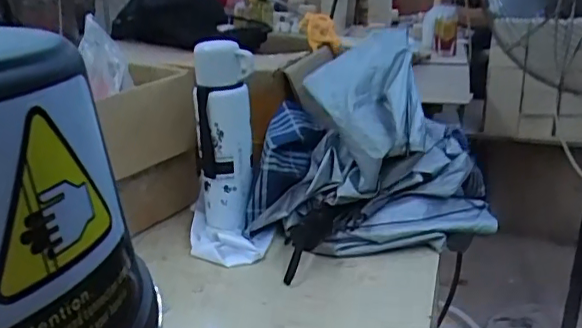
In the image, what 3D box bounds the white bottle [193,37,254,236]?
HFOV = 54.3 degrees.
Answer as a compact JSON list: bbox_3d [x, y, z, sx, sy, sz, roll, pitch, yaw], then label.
[{"bbox_3d":[-0.085,-0.029,0.758,0.074,0.253,0.056,-4,19,-11],"label":"white bottle"}]

